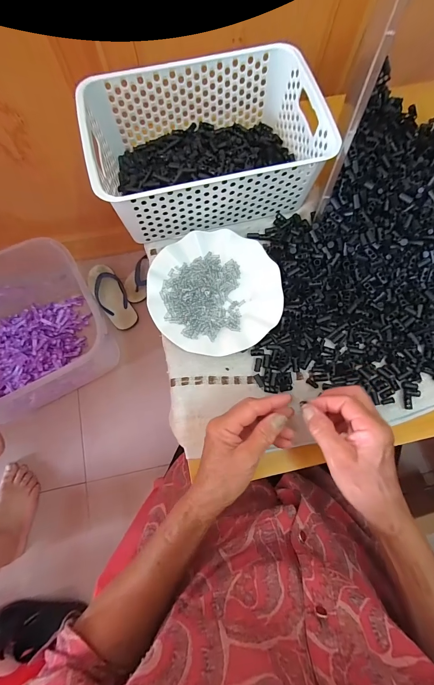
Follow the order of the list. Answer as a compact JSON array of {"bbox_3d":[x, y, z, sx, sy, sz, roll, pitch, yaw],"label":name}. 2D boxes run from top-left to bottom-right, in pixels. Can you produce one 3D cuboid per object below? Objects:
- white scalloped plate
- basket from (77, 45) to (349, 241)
[{"bbox_3d":[-0.003,-0.073,0.428,0.181,0.018,0.181,0,76,-1],"label":"white scalloped plate"},{"bbox_3d":[-0.018,-0.282,0.432,0.304,0.100,0.200,-14,76,-5],"label":"basket"}]

